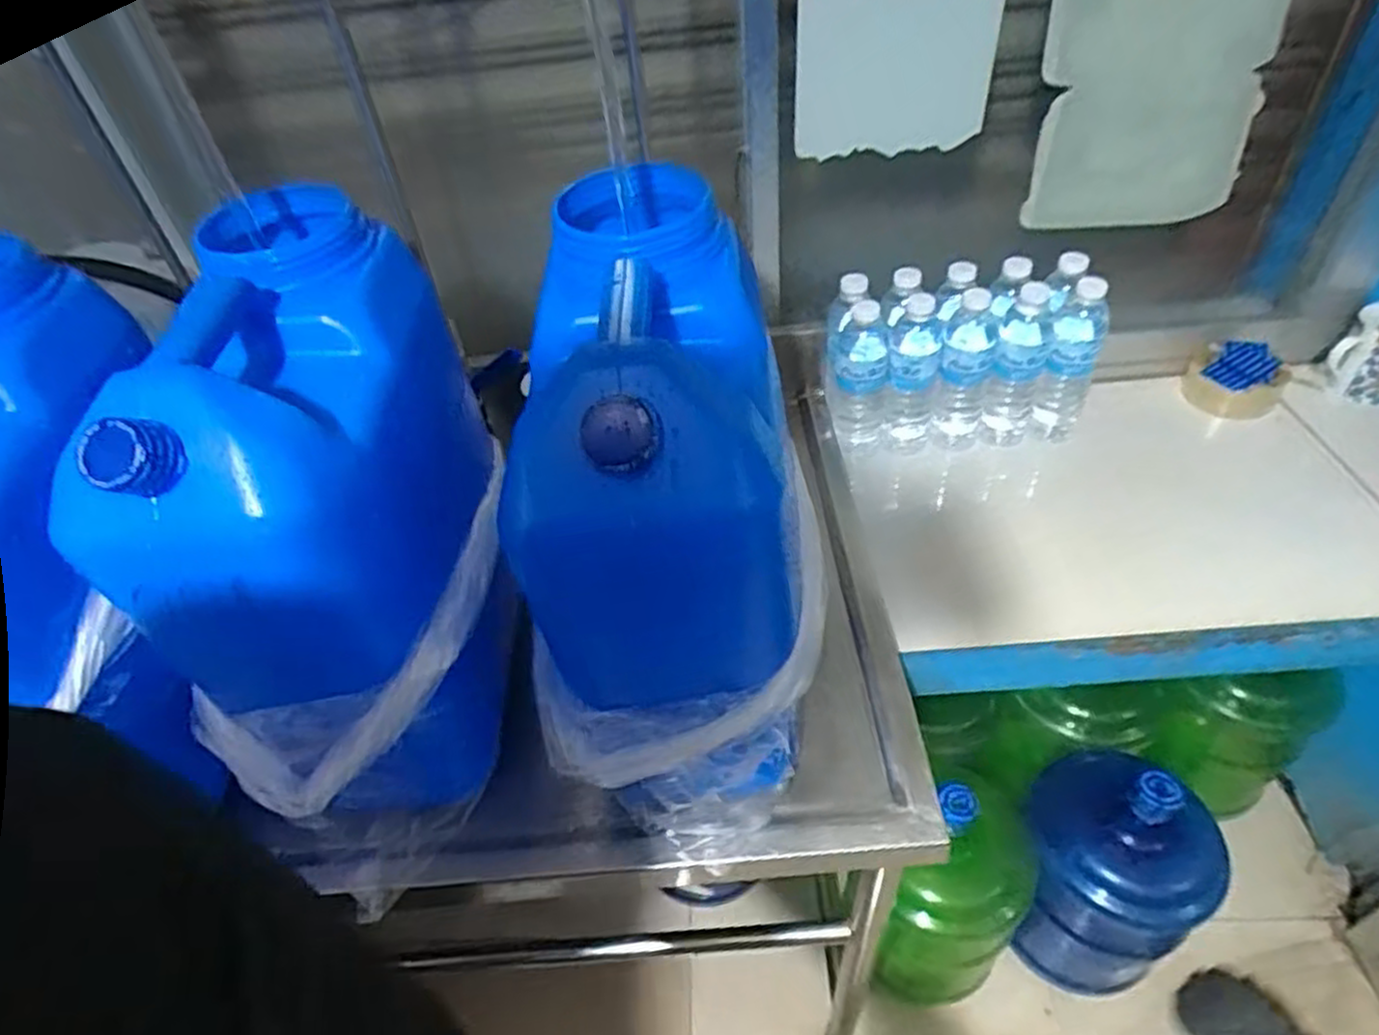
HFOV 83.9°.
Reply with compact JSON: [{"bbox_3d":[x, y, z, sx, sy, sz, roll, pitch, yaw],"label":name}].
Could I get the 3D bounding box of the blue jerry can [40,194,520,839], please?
[{"bbox_3d":[-0.247,0.020,0.603,0.166,0.400,0.348,-1,45,7],"label":"blue jerry can"}]

